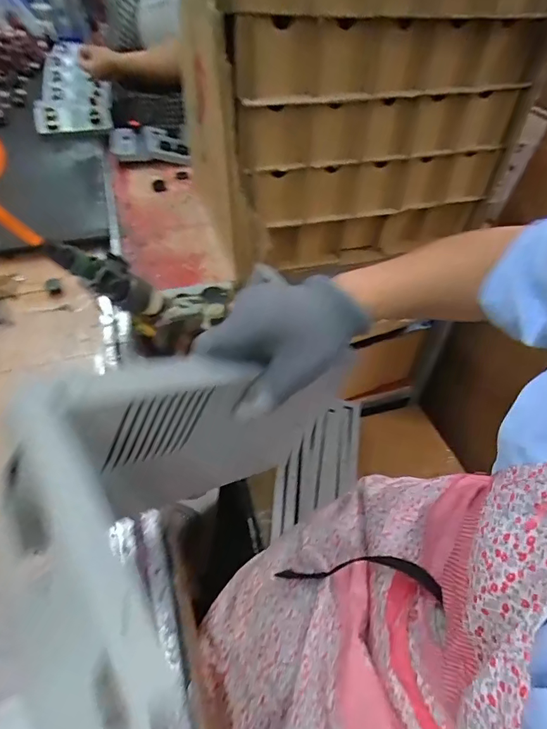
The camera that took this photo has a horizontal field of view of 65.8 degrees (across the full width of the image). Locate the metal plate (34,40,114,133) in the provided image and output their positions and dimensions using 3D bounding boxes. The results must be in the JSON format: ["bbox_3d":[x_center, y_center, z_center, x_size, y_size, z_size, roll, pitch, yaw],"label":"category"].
[{"bbox_3d":[-0.497,-0.713,1.067,0.158,0.058,0.589,-9,49,-13],"label":"metal plate"}]

